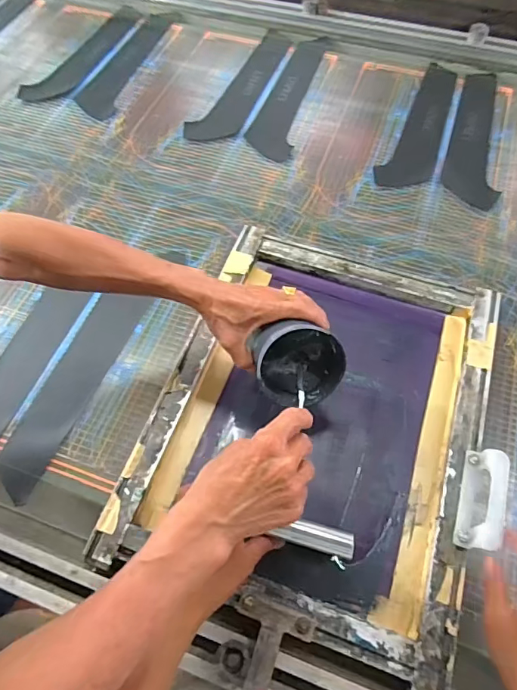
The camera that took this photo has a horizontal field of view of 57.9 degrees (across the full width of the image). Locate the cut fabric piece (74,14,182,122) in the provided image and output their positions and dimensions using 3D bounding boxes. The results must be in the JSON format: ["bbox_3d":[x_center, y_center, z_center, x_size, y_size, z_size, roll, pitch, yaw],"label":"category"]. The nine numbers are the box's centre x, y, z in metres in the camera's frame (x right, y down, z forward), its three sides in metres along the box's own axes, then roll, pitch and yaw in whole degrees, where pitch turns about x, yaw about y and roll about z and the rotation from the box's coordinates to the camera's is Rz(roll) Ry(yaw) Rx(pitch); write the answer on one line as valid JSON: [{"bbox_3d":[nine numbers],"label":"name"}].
[{"bbox_3d":[-0.301,-0.665,1.094,0.103,0.005,0.429,15,62,10],"label":"cut fabric piece"}]

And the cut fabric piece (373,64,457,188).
[{"bbox_3d":[0.352,-0.462,0.971,0.101,0.007,0.419,23,64,14],"label":"cut fabric piece"}]

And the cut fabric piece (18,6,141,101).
[{"bbox_3d":[-0.406,-0.699,1.126,0.111,0.011,0.413,25,64,14],"label":"cut fabric piece"}]

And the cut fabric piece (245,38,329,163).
[{"bbox_3d":[0.073,-0.556,1.032,0.101,0.009,0.424,15,62,10],"label":"cut fabric piece"}]

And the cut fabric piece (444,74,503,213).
[{"bbox_3d":[0.437,-0.436,0.956,0.099,0.006,0.415,10,61,8],"label":"cut fabric piece"}]

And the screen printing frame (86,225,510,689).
[{"bbox_3d":[0.092,0.085,0.643,0.436,0.058,0.532,17,62,11],"label":"screen printing frame"}]

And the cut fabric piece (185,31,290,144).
[{"bbox_3d":[-0.032,-0.588,1.057,0.106,0.012,0.411,20,63,13],"label":"cut fabric piece"}]

